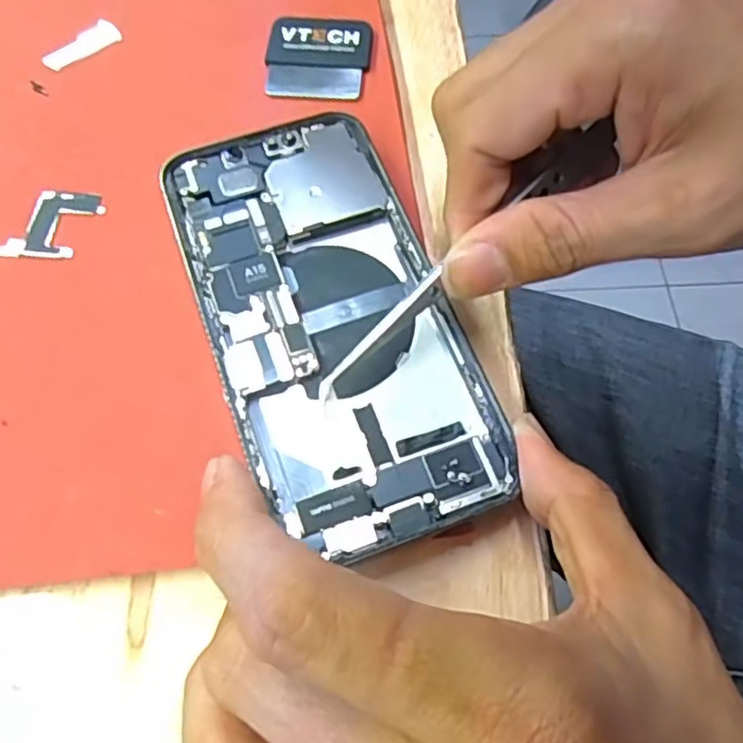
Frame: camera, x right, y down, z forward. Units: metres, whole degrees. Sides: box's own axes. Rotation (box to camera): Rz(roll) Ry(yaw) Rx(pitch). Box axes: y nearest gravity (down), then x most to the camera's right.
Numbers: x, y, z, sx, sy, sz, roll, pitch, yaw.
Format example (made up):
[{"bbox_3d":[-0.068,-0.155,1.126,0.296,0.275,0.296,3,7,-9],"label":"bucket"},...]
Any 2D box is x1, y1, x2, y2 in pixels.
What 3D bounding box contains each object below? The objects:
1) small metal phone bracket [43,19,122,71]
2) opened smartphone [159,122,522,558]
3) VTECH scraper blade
[{"bbox_3d":[-0.112,-0.127,0.260,0.011,0.004,0.031,42,70,16],"label":"small metal phone bracket"},{"bbox_3d":[-0.015,-0.018,0.206,0.071,0.009,0.144,-20,69,-9],"label":"opened smartphone"},{"bbox_3d":[-0.020,-0.121,0.259,0.039,0.005,0.039,5,65,0],"label":"VTECH scraper blade"}]

